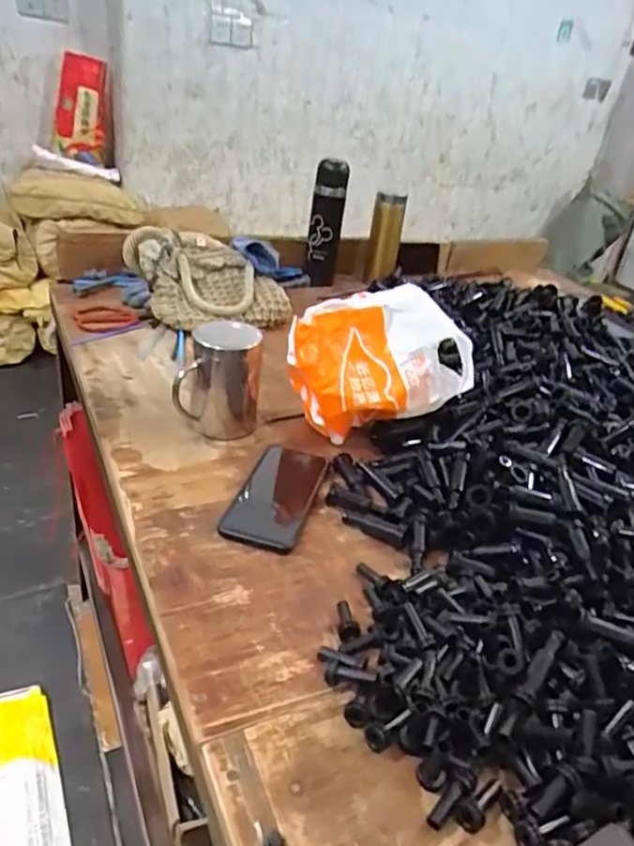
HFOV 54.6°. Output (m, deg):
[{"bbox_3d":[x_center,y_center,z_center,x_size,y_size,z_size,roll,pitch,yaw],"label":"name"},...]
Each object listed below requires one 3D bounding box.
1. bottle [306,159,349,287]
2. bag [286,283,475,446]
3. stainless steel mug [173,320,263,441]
[{"bbox_3d":[0.018,-0.395,1.201,0.062,0.212,0.057,10,30,2],"label":"bottle"},{"bbox_3d":[0.064,-0.067,0.718,0.204,0.142,0.109,-4,33,-20],"label":"bag"},{"bbox_3d":[-0.111,-0.051,0.711,0.087,0.128,0.079,7,30,-2],"label":"stainless steel mug"}]

